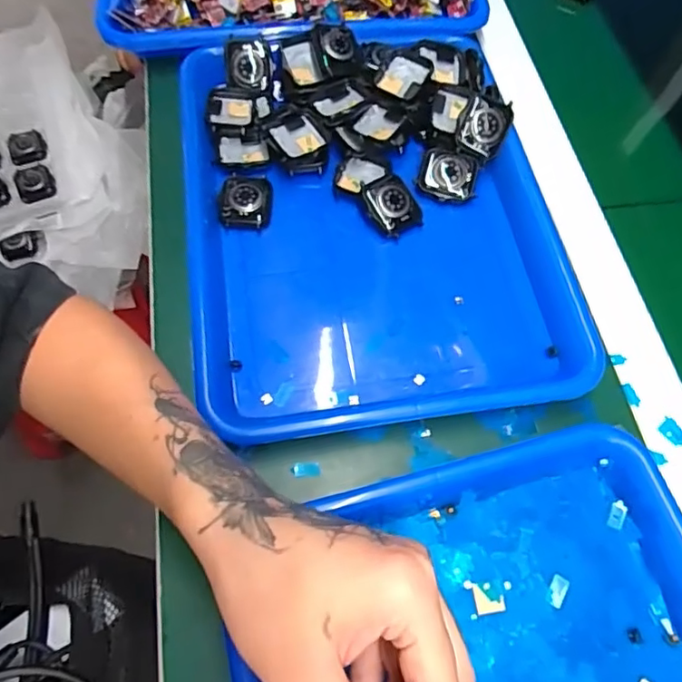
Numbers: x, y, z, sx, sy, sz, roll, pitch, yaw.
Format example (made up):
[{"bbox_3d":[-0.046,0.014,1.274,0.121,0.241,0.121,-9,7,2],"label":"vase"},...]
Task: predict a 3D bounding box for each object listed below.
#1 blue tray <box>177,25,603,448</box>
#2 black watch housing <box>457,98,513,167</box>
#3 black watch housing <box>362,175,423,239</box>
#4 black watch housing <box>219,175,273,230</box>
[{"bbox_3d":[0.017,-0.097,0.408,0.260,0.033,0.334,-8,65,-6],"label":"blue tray"},{"bbox_3d":[0.108,-0.161,0.421,0.034,0.010,0.045,22,100,-5],"label":"black watch housing"},{"bbox_3d":[0.037,-0.100,0.409,0.036,0.012,0.043,-26,90,-13],"label":"black watch housing"},{"bbox_3d":[-0.070,-0.103,0.413,0.038,0.010,0.047,-2,64,-3],"label":"black watch housing"}]

